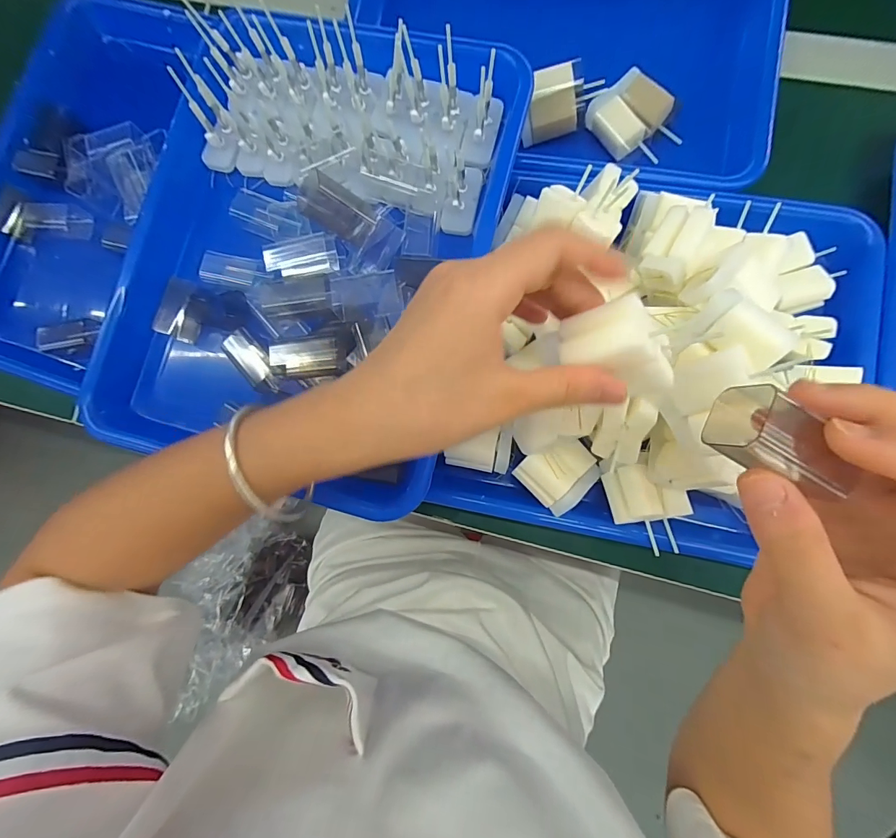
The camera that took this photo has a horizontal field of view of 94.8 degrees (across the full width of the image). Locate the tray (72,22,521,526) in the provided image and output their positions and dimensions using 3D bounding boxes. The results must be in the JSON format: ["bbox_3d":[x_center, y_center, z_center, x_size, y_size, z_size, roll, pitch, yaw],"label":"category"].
[{"bbox_3d":[-0.098,-0.125,0.290,0.252,0.051,0.340,14,84,6],"label":"tray"}]

